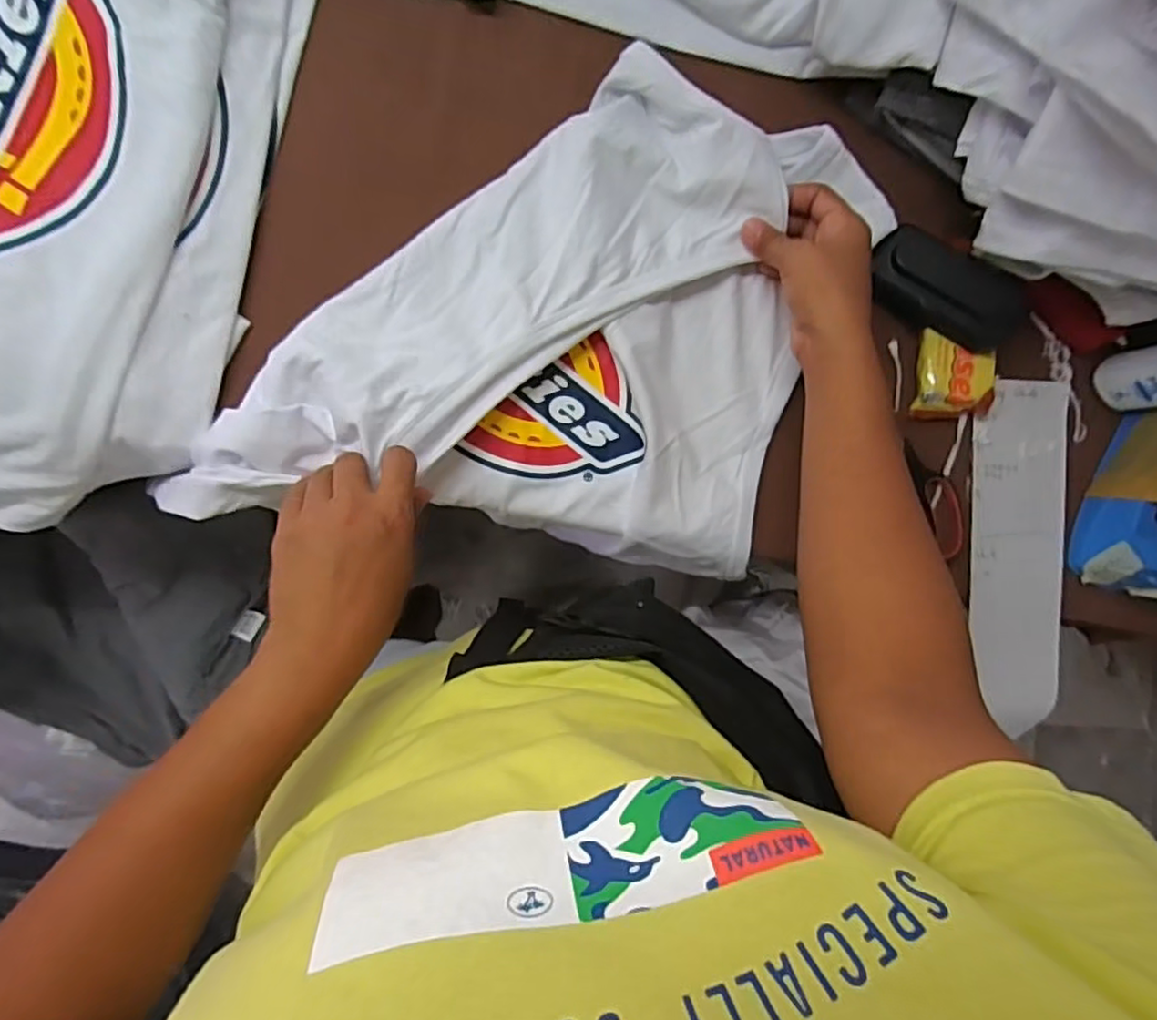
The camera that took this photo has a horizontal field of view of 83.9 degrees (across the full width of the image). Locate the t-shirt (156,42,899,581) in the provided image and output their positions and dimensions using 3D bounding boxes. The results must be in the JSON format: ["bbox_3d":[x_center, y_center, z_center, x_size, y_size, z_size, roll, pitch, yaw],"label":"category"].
[{"bbox_3d":[-0.020,-0.125,0.428,0.377,0.044,0.351,17,89,-9],"label":"t-shirt"}]

